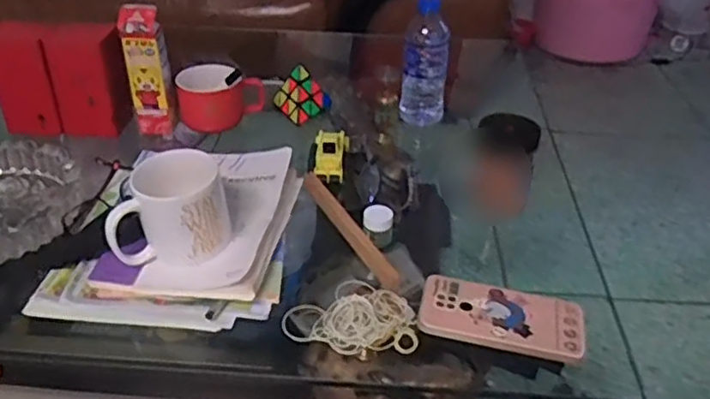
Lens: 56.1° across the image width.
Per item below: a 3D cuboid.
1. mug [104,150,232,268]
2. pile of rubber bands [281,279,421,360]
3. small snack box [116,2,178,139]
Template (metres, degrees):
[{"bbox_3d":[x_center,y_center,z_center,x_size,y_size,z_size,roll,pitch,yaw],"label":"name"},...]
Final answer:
[{"bbox_3d":[-0.202,0.011,0.731,0.121,0.096,0.079,-3,35,-6],"label":"mug"},{"bbox_3d":[0.002,0.117,0.709,0.137,0.026,0.108,10,35,13],"label":"pile of rubber bands"},{"bbox_3d":[-0.307,-0.191,0.995,0.059,0.193,0.038,4,33,4],"label":"small snack box"}]

